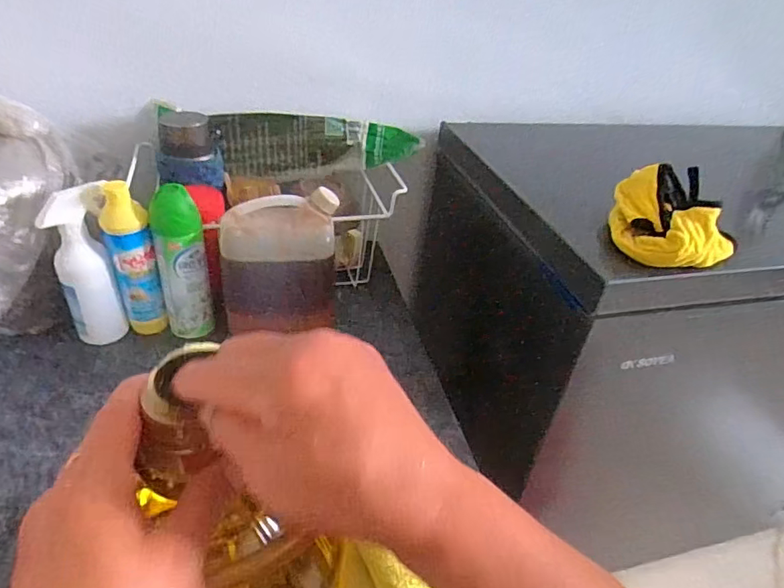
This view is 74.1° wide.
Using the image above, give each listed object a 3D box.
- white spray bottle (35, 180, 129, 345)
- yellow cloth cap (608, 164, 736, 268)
[{"bbox_3d":[-0.410,-0.035,0.700,0.073,0.212,0.063,-4,37,-15],"label":"white spray bottle"},{"bbox_3d":[0.334,-0.091,0.616,0.146,0.068,0.139,23,39,21],"label":"yellow cloth cap"}]

